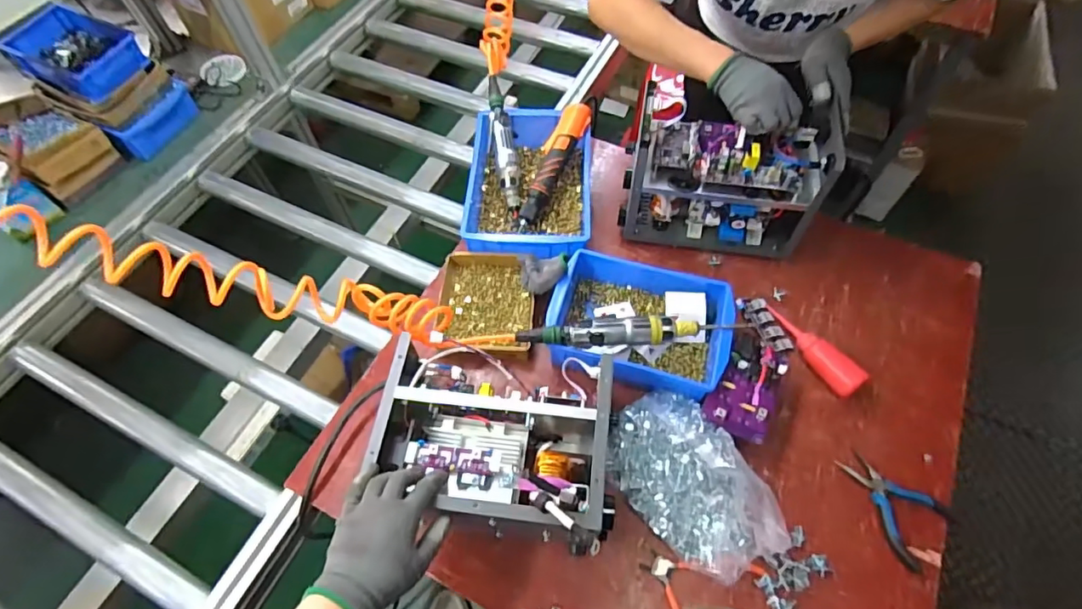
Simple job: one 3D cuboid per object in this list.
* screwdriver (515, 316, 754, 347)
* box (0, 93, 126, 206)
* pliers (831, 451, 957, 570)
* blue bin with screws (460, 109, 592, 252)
[{"bbox_3d":[0.128,0.039,0.753,0.315,0.033,0.035,-3,59,1],"label":"screwdriver"},{"bbox_3d":[-0.978,-0.316,1.076,0.188,0.144,0.148,27,64,17],"label":"box"},{"bbox_3d":[0.468,0.254,0.701,0.094,0.021,0.145,-17,60,-8],"label":"pliers"},{"bbox_3d":[-0.018,-0.223,0.957,0.201,0.082,0.321,0,59,3],"label":"blue bin with screws"}]

